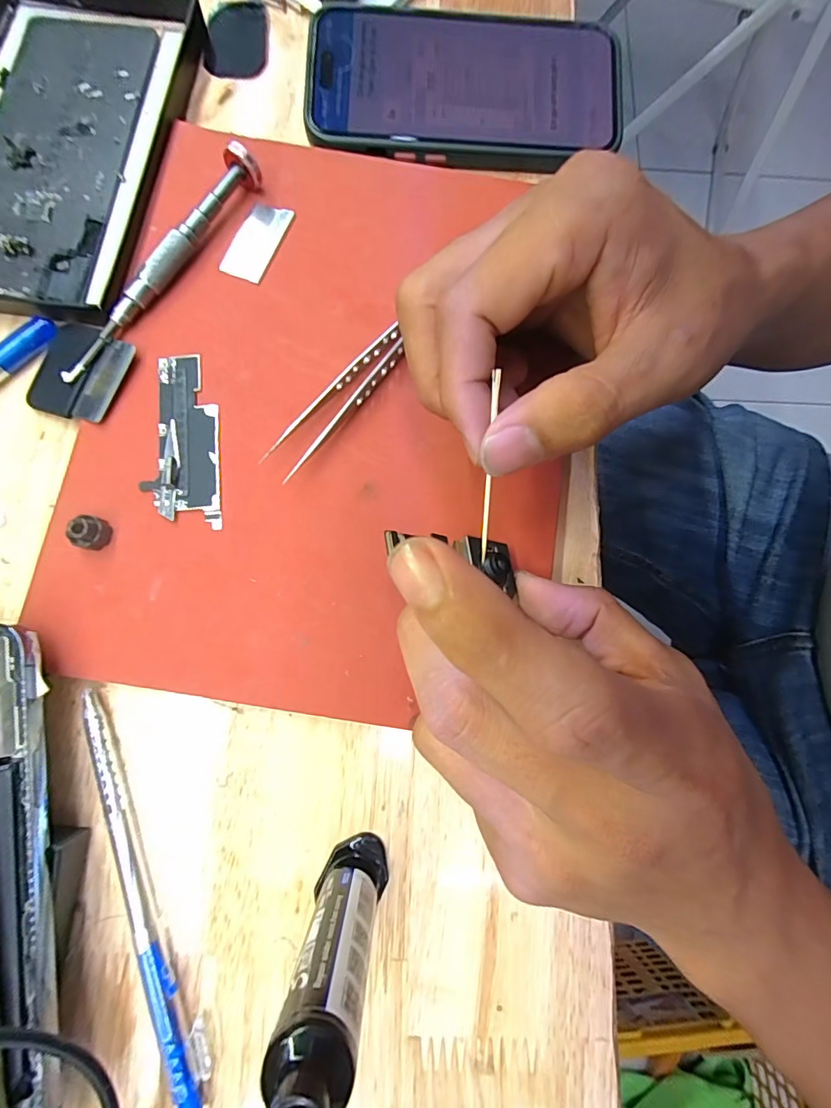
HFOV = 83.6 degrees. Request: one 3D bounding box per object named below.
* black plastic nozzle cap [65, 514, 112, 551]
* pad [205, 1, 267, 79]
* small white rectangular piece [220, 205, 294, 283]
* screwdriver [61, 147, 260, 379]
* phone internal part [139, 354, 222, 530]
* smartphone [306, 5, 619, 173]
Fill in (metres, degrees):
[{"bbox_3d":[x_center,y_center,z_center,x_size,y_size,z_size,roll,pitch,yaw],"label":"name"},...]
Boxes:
[{"bbox_3d":[-0.121,-0.008,0.173,0.009,0.012,0.012,18,80,2],"label":"black plastic nozzle cap"},{"bbox_3d":[-0.091,-0.259,0.236,0.029,0.006,0.045,-2,81,-1],"label":"pad"},{"bbox_3d":[-0.070,-0.139,0.206,0.018,0.004,0.039,24,81,-6],"label":"small white rectangular piece"},{"bbox_3d":[-0.105,-0.119,0.193,0.012,0.017,0.119,32,81,5],"label":"screwdriver"},{"bbox_3d":[-0.093,-0.047,0.185,0.027,0.004,0.072,-6,80,-2],"label":"phone internal part"},{"bbox_3d":[0.024,-0.222,0.221,0.146,0.011,0.074,3,80,-1],"label":"smartphone"}]

